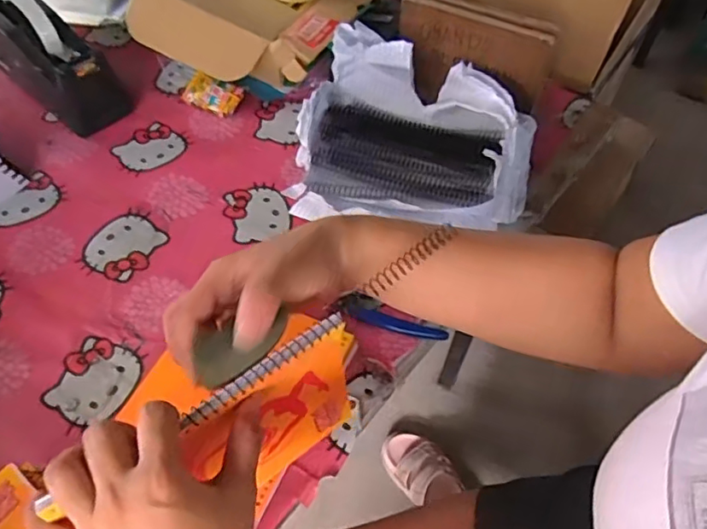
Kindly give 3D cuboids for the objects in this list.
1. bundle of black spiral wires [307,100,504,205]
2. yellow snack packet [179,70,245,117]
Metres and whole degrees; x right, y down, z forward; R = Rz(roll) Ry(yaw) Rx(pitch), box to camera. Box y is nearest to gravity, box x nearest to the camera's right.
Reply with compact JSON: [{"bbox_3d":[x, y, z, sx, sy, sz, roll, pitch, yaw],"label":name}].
[{"bbox_3d":[0.058,-0.124,0.687,0.219,0.032,0.148,9,54,2],"label":"bundle of black spiral wires"},{"bbox_3d":[-0.184,-0.220,0.743,0.078,0.015,0.044,20,97,13],"label":"yellow snack packet"}]

